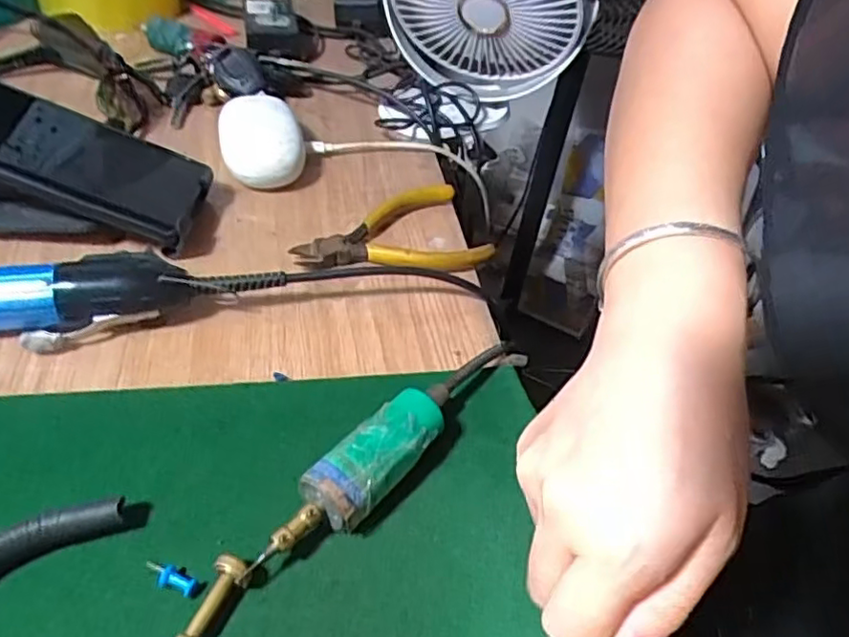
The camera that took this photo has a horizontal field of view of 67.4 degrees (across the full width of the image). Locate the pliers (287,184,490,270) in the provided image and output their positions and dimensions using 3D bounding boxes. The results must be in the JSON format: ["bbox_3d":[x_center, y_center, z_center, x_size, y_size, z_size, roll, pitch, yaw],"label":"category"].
[{"bbox_3d":[-0.024,-0.052,0.404,0.116,0.016,0.077,-12,47,-18],"label":"pliers"}]

